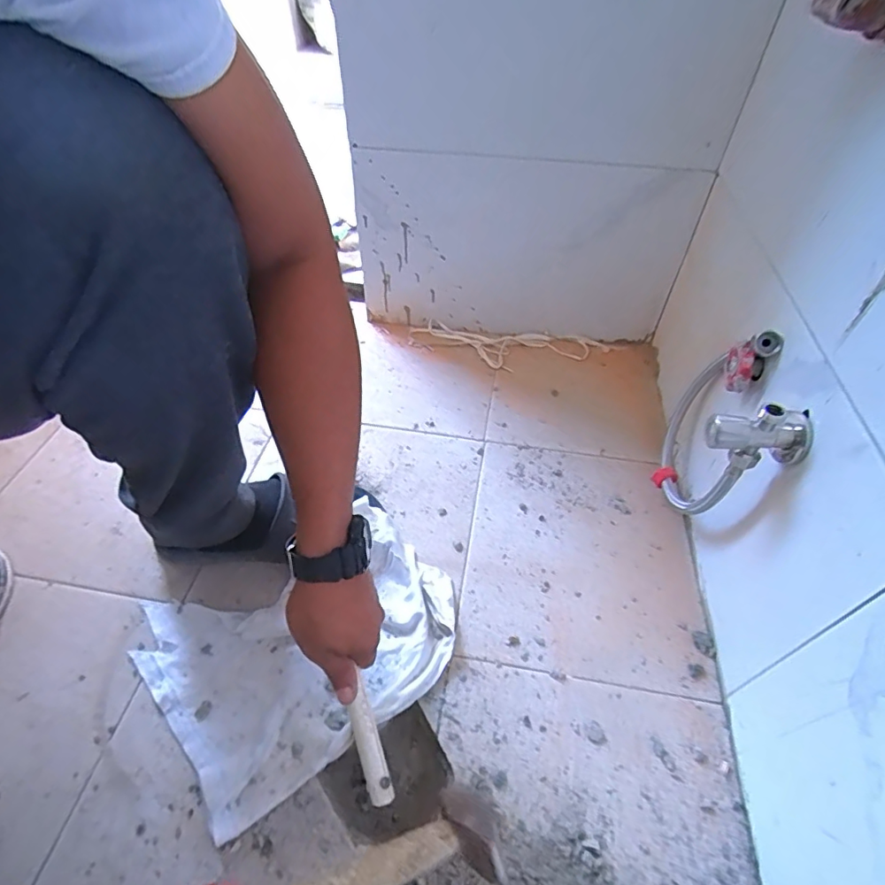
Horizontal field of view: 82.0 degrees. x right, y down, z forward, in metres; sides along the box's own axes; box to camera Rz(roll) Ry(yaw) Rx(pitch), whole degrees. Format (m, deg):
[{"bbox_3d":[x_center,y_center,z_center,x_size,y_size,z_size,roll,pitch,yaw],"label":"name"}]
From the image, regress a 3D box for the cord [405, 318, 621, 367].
[{"bbox_3d":[0.113,-0.157,0.846,0.346,0.012,0.089,6,48,4],"label":"cord"}]

